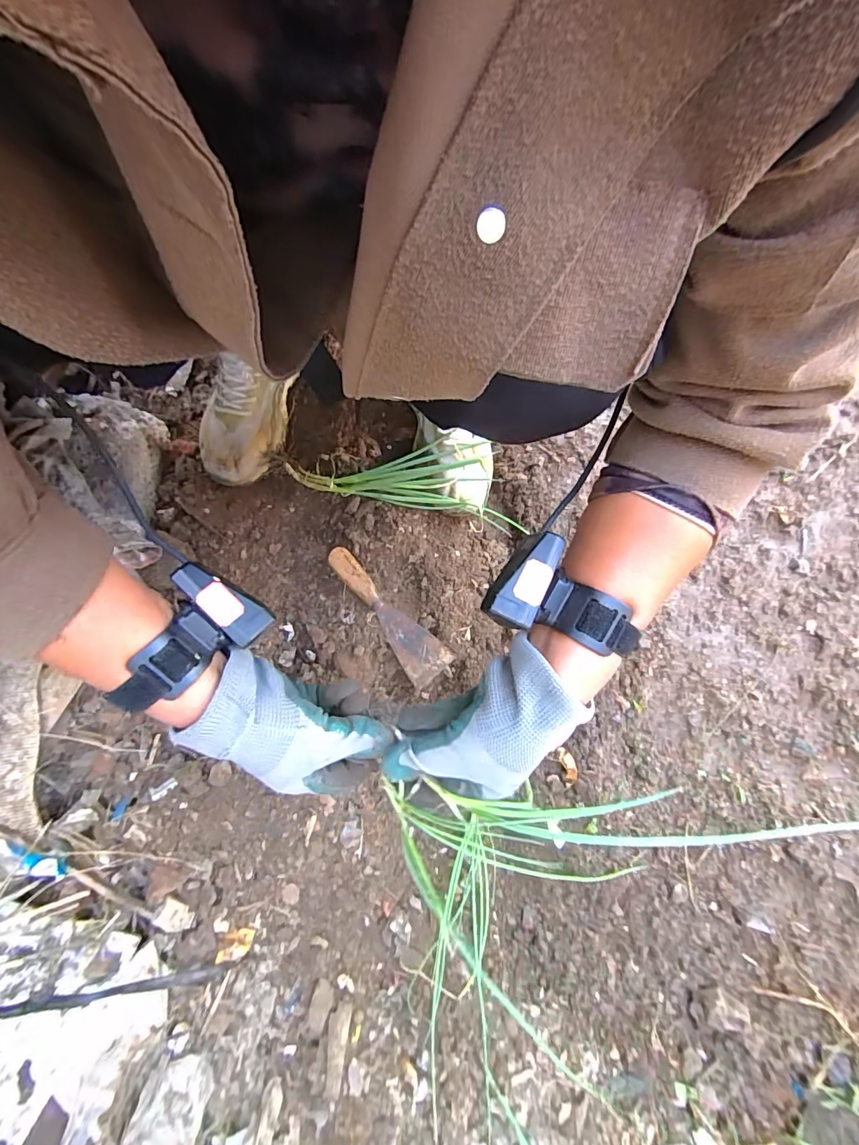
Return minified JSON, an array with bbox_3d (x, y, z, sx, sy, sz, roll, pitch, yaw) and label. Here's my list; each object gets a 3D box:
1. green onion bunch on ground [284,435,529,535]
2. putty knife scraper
[{"bbox_3d":[-0.034,-0.131,0.578,0.285,0.047,0.096,9,76,-1],"label":"green onion bunch on ground"},{"bbox_3d":[-0.052,0.047,0.539,0.052,0.030,0.188,-39,81,-12],"label":"putty knife scraper"}]

